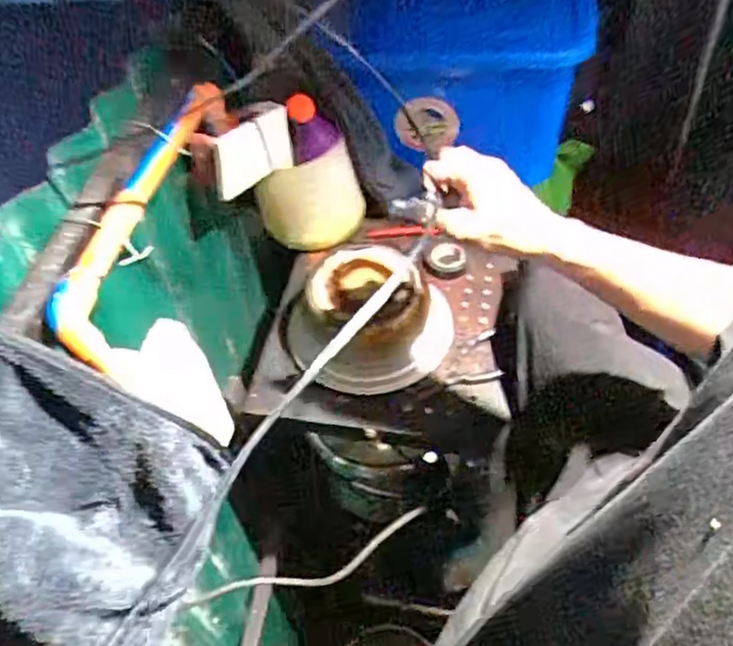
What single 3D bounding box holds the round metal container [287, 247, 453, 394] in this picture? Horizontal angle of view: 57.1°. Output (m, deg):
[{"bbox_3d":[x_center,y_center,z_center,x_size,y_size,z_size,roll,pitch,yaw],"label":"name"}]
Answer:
[{"bbox_3d":[0.008,-0.003,0.827,0.193,0.088,0.170,-7,50,0],"label":"round metal container"}]

